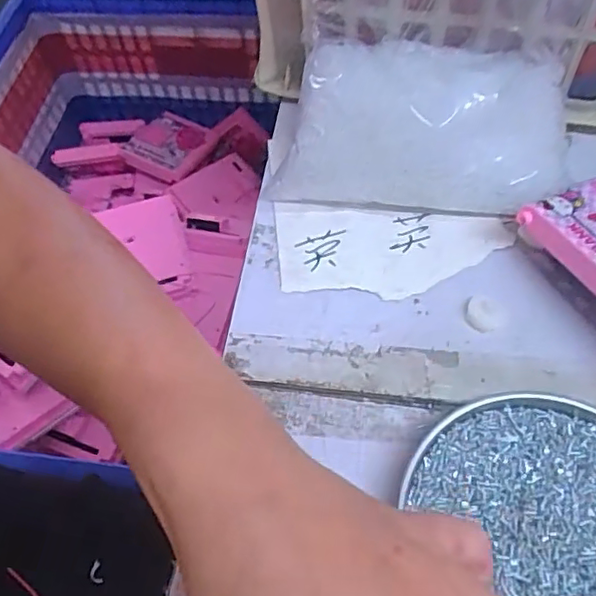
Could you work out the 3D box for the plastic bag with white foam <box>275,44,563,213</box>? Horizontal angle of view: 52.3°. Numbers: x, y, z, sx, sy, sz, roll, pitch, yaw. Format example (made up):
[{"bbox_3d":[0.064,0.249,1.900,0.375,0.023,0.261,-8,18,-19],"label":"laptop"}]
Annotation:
[{"bbox_3d":[0.080,-0.110,0.388,0.172,0.084,0.083,8,58,9],"label":"plastic bag with white foam"}]

